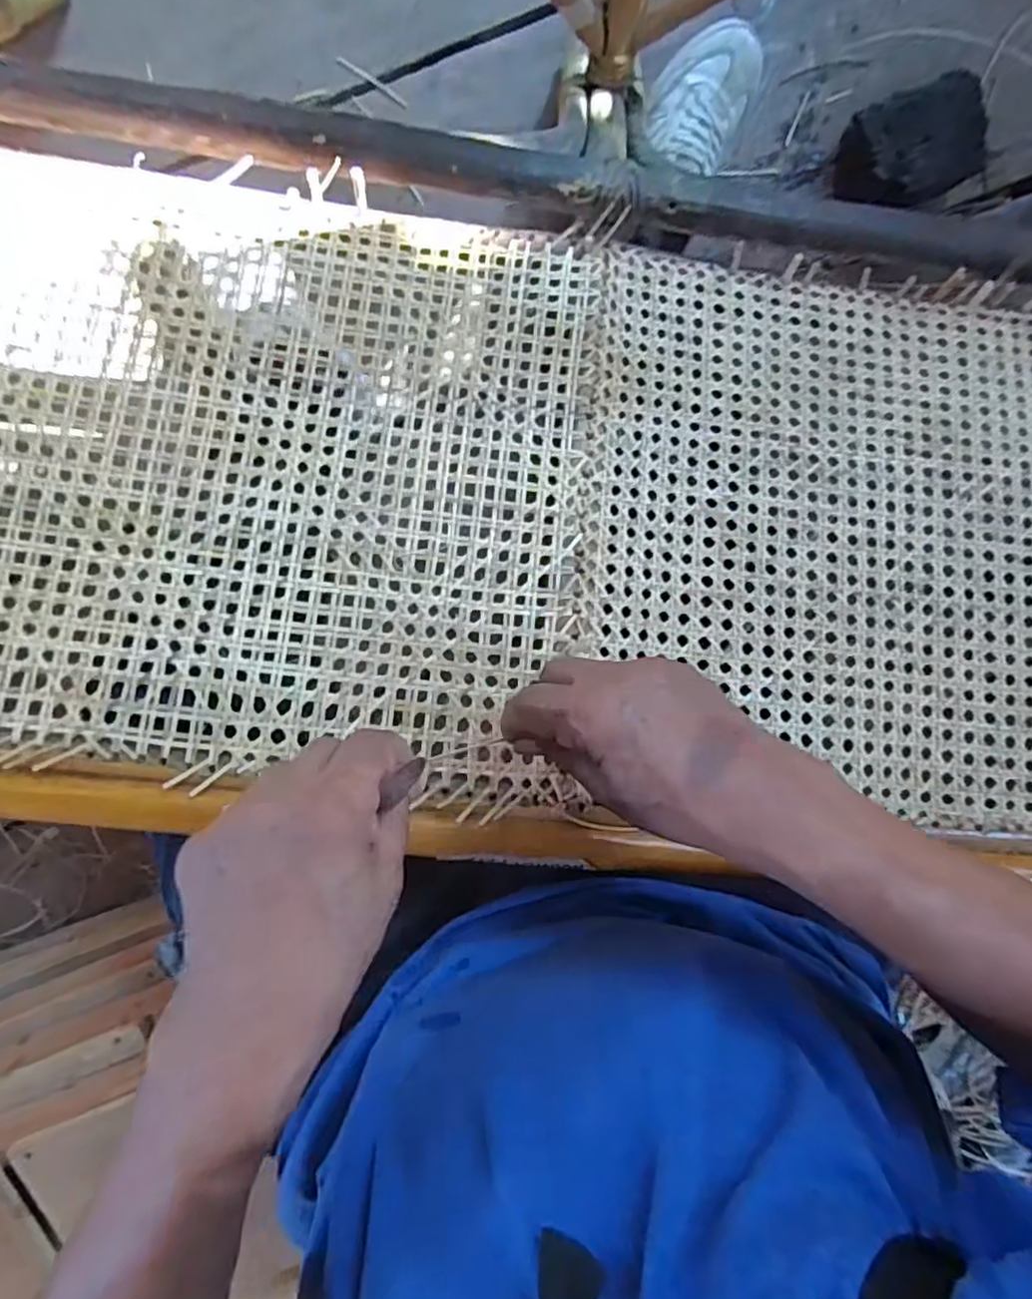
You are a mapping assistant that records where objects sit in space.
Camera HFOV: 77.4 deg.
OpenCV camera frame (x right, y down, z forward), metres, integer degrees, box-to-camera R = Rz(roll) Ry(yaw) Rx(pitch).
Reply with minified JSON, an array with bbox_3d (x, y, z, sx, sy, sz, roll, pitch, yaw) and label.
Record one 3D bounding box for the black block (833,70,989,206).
[{"bbox_3d":[0.397,-0.500,0.649,0.136,0.051,0.095,-19,98,3],"label":"black block"}]

